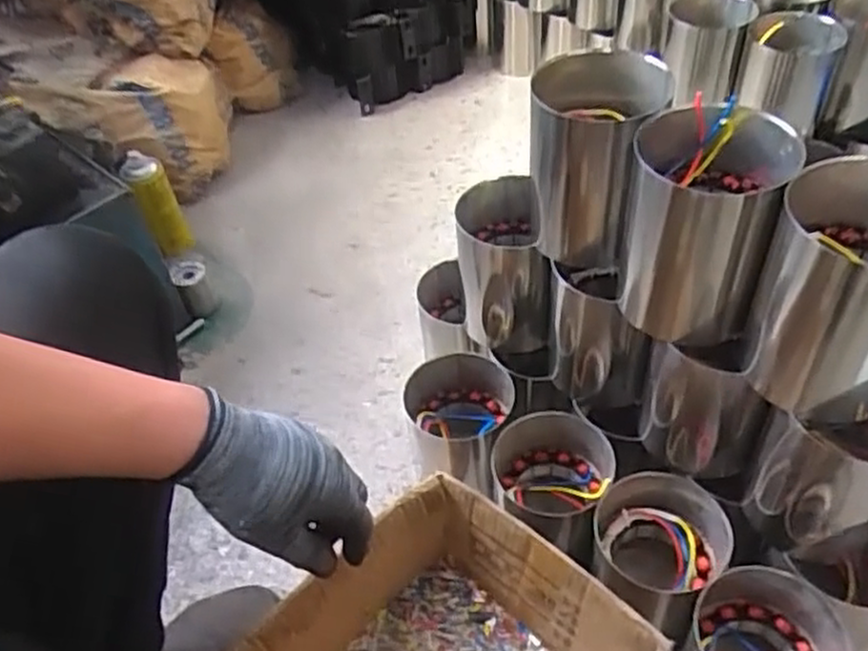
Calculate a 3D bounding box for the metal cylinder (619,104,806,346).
[{"bbox_3d":[0.229,-0.081,0.648,0.121,0.165,0.109,9,49,15],"label":"metal cylinder"}]

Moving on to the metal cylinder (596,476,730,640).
[{"bbox_3d":[0.215,0.251,0.775,0.122,0.164,0.141,31,57,30],"label":"metal cylinder"}]

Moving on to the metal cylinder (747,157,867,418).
[{"bbox_3d":[0.309,-0.022,0.579,0.115,0.166,0.103,14,50,18],"label":"metal cylinder"}]

